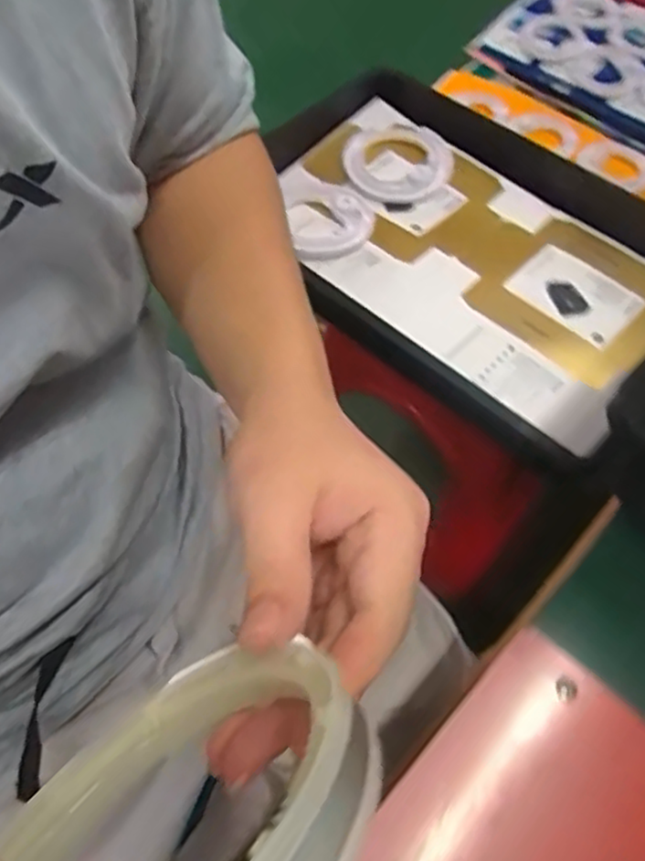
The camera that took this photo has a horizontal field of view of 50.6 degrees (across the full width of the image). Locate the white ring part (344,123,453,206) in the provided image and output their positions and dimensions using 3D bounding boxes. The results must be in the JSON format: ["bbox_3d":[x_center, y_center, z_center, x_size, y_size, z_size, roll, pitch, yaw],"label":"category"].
[{"bbox_3d":[0.098,-0.345,0.884,0.132,0.024,0.134,0,58,-1],"label":"white ring part"}]

